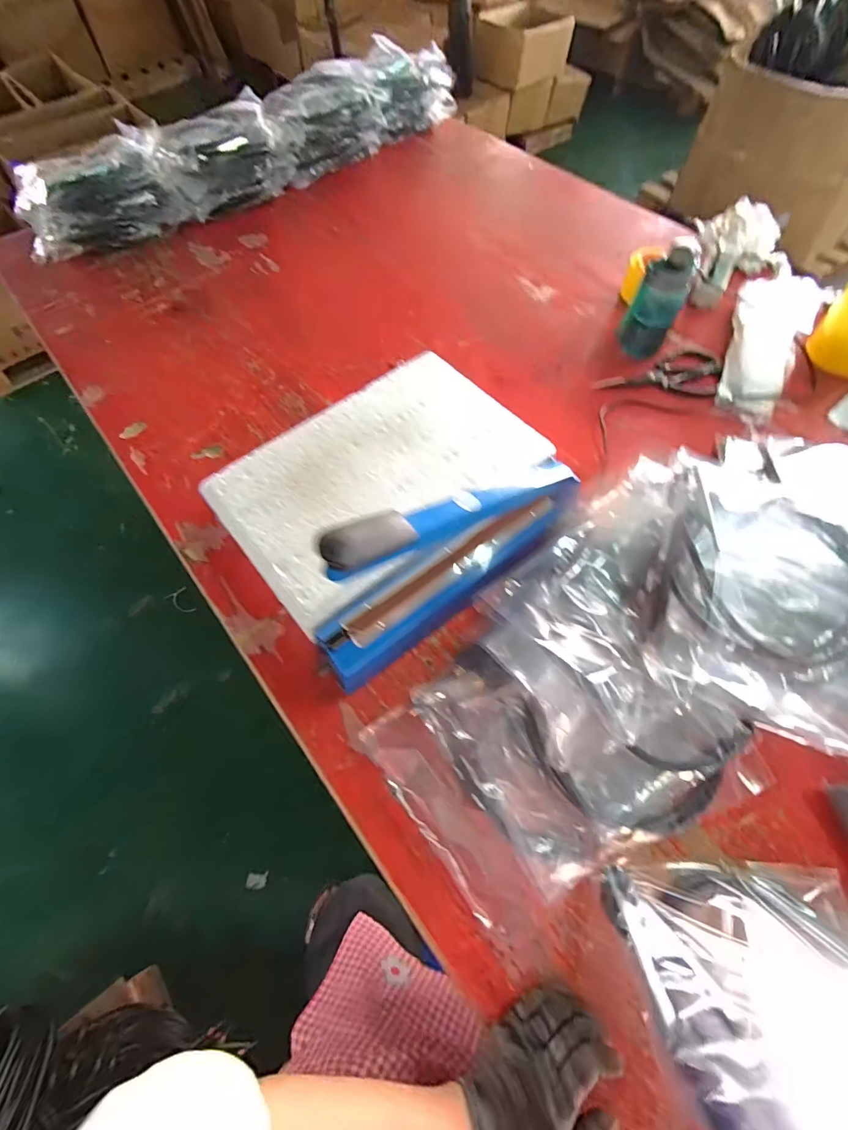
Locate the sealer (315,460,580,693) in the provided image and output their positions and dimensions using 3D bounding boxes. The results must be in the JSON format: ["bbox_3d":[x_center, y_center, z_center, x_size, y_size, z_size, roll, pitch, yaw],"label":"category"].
[{"bbox_3d":[0.035,-0.034,0.521,0.367,0.218,0.082,-38,68,-17],"label":"sealer"}]

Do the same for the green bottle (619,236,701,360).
[{"bbox_3d":[0.386,-0.435,0.759,0.076,0.170,0.060,21,65,12],"label":"green bottle"}]

